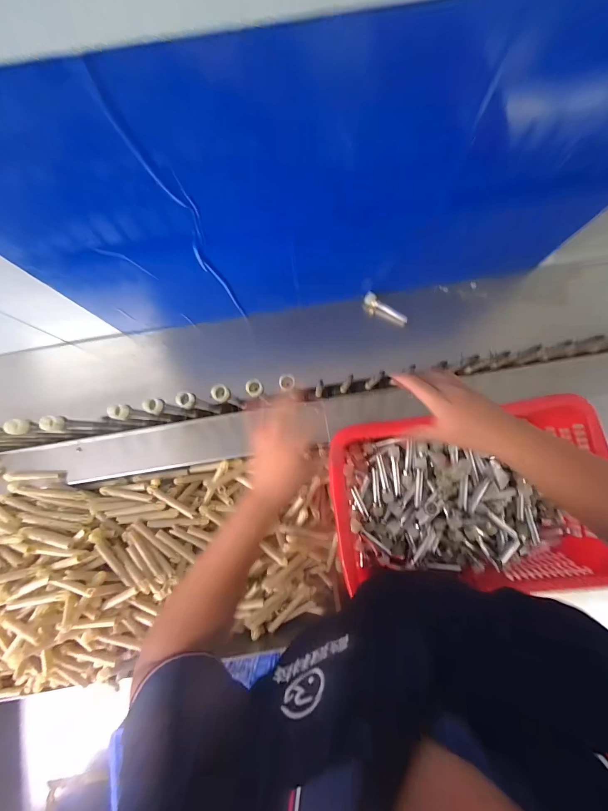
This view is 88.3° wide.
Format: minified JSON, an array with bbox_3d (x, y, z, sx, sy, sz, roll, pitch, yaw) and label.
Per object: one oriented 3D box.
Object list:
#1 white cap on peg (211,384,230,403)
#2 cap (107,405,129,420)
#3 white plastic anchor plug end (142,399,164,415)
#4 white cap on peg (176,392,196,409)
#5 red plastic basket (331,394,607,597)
[{"bbox_3d":[-0.127,-0.019,0.475,0.027,0.015,0.026,0,81,0],"label":"white cap on peg"},{"bbox_3d":[-0.280,0.010,0.474,0.026,0.018,0.020,-6,81,-1],"label":"cap"},{"bbox_3d":[-0.229,0.001,0.471,0.027,0.019,0.023,8,81,2],"label":"white plastic anchor plug end"},{"bbox_3d":[-0.178,-0.007,0.474,0.025,0.014,0.024,0,81,0],"label":"white cap on peg"},{"bbox_3d":[0.290,0.183,0.620,0.455,0.105,0.317,-8,81,-1],"label":"red plastic basket"}]

